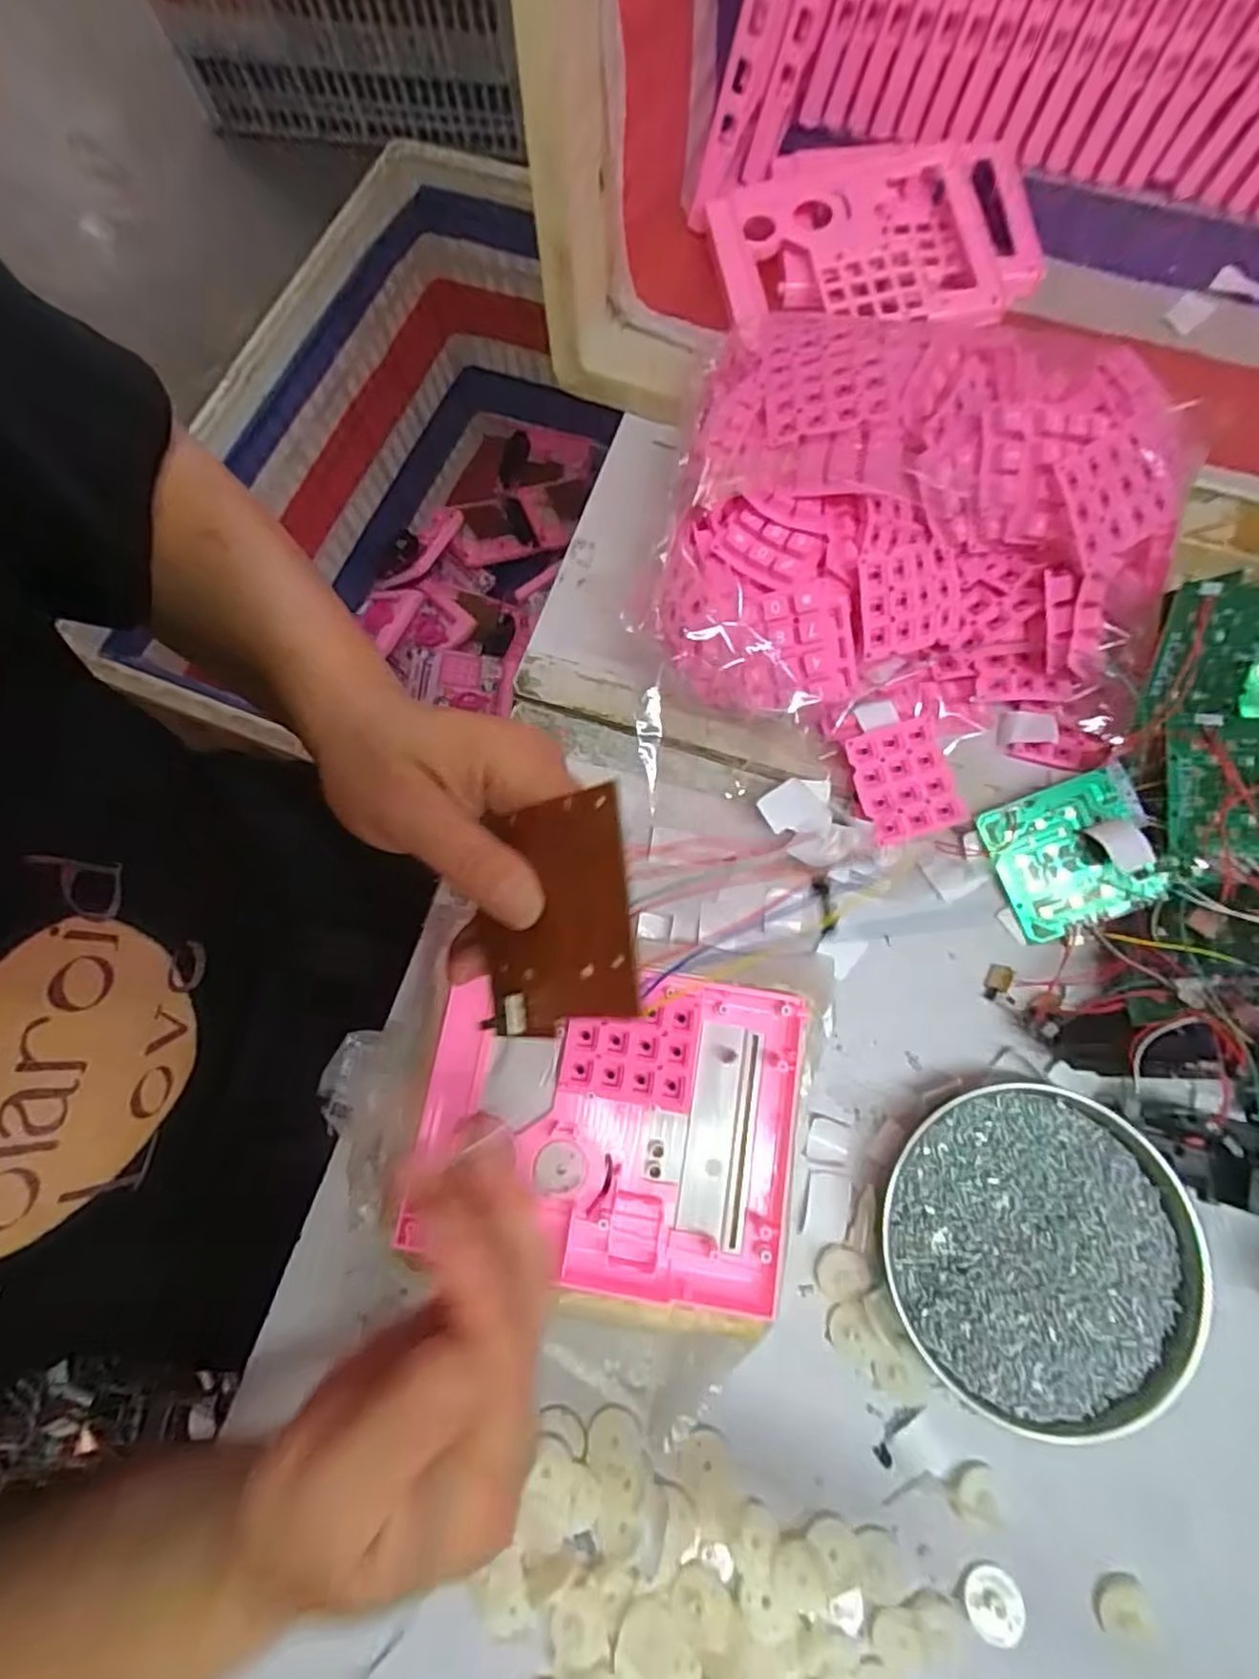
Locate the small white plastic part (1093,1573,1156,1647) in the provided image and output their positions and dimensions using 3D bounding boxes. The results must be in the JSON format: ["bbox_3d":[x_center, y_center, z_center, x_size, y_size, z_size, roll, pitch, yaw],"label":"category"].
[{"bbox_3d":[0.204,0.316,0.282,0.022,0.005,0.021,16,75,5],"label":"small white plastic part"}]

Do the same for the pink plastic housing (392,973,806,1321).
[{"bbox_3d":[-0.008,0.125,0.306,0.163,0.018,0.131,10,76,0],"label":"pink plastic housing"}]

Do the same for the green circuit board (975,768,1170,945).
[{"bbox_3d":[0.223,0.009,0.348,0.066,0.008,0.073,-24,86,12],"label":"green circuit board"}]

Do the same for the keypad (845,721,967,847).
[{"bbox_3d":[0.144,-0.030,0.358,0.047,0.004,0.059,-16,87,6],"label":"keypad"}]

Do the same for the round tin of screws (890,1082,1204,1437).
[{"bbox_3d":[0.186,0.185,0.311,0.131,0.025,0.132,0,74,1],"label":"round tin of screws"}]

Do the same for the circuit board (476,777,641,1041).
[{"bbox_3d":[-0.026,0.025,0.216,0.074,0.008,0.070,-15,79,43],"label":"circuit board"}]

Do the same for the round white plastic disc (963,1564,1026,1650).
[{"bbox_3d":[0.152,0.318,0.283,0.022,0.006,0.025,-34,76,-8],"label":"round white plastic disc"}]

